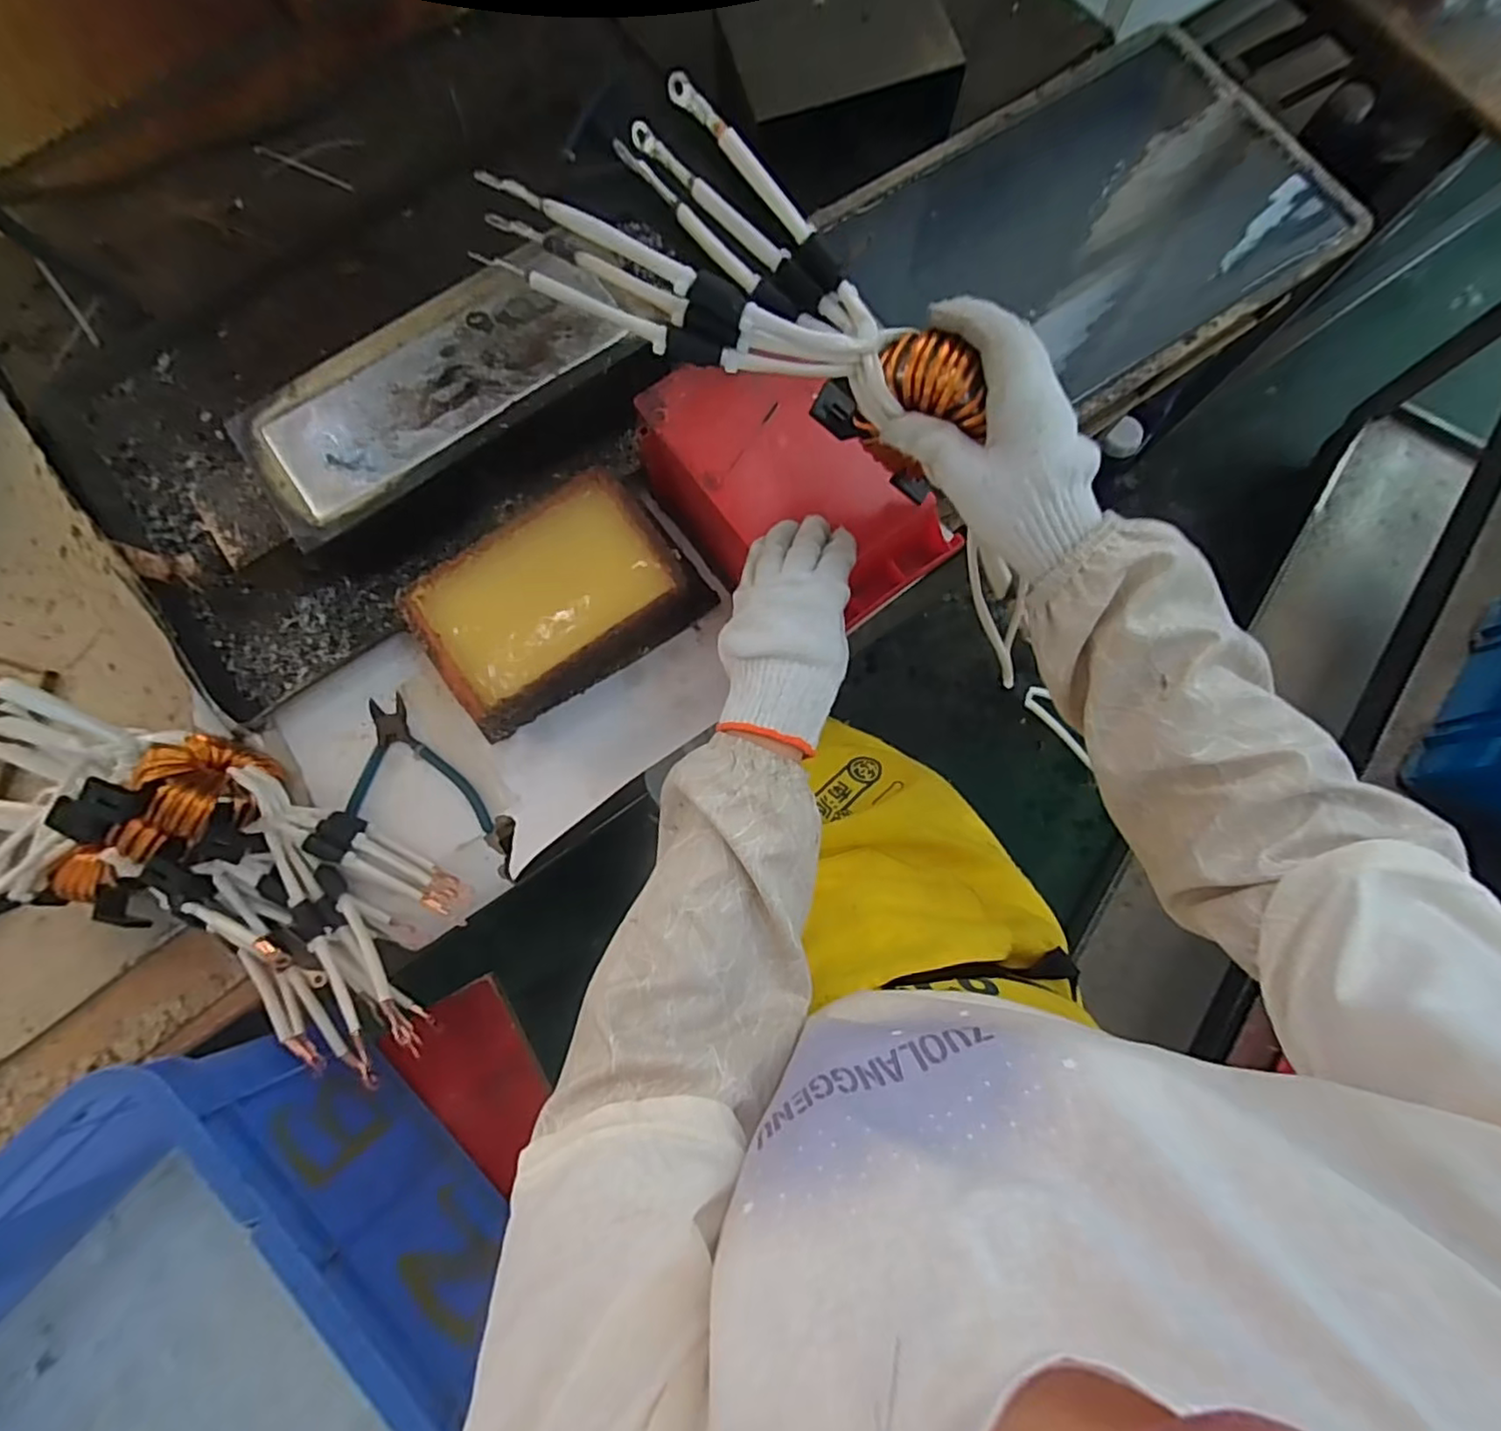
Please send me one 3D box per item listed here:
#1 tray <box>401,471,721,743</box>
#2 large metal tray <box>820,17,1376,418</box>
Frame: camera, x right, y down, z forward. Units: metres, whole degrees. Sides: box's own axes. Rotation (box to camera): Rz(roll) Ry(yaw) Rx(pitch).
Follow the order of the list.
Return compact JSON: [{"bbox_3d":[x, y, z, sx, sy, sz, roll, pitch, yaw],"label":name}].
[{"bbox_3d":[-0.160,-0.097,0.547,0.222,0.069,0.139,-34,81,-6],"label":"tray"},{"bbox_3d":[0.329,-0.455,0.594,0.434,0.036,0.299,-35,81,-6],"label":"large metal tray"}]

